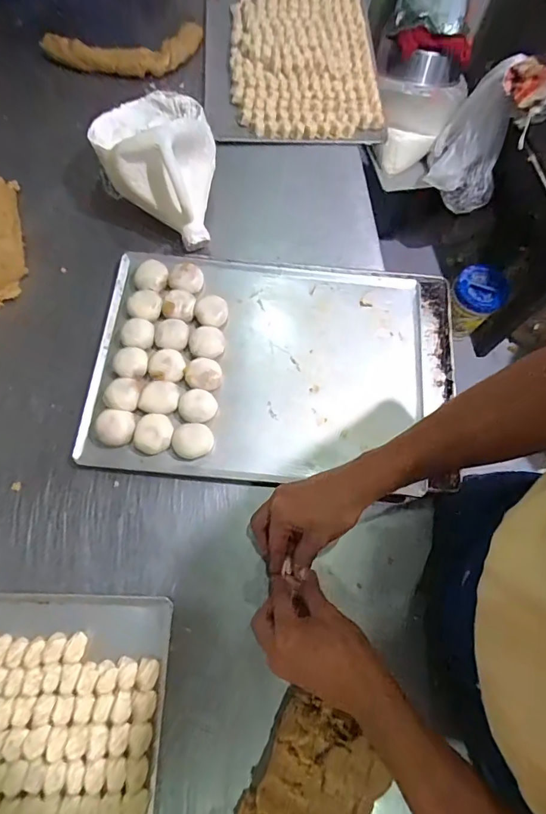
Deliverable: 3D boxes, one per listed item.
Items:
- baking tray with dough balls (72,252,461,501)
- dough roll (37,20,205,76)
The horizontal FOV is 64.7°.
[{"bbox_3d":[0.000,-0.063,0.616,0.504,0.040,0.347,6,69,2],"label":"baking tray with dough balls"},{"bbox_3d":[-0.284,-0.693,0.839,0.305,0.036,0.096,-16,70,-6],"label":"dough roll"}]

